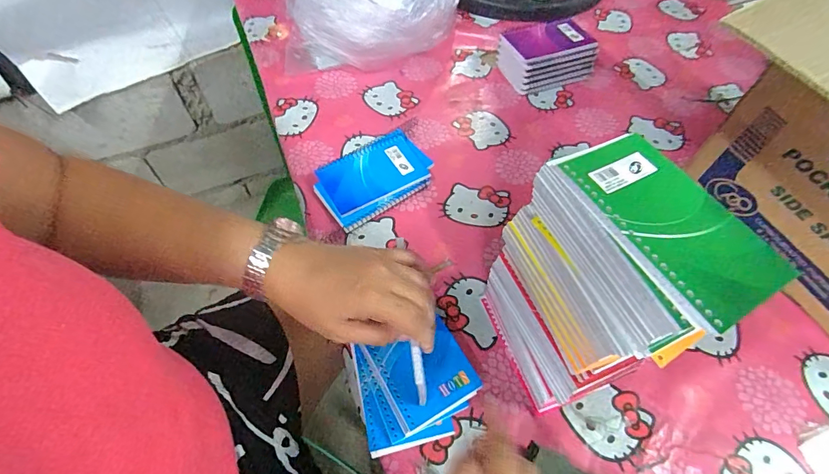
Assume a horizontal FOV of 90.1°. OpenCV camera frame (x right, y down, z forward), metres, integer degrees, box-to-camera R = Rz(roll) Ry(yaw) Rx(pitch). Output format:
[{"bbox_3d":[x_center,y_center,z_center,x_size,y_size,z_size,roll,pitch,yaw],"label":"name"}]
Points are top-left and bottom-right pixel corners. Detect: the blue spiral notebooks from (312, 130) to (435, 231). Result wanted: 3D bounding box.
[{"bbox_3d":[-0.051,-0.080,0.552,0.155,0.023,0.099,-31,63,-20],"label":"blue spiral notebooks"}]

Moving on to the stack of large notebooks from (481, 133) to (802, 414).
[{"bbox_3d":[0.146,0.044,0.353,0.102,0.231,0.148,-18,59,-13],"label":"stack of large notebooks"}]

